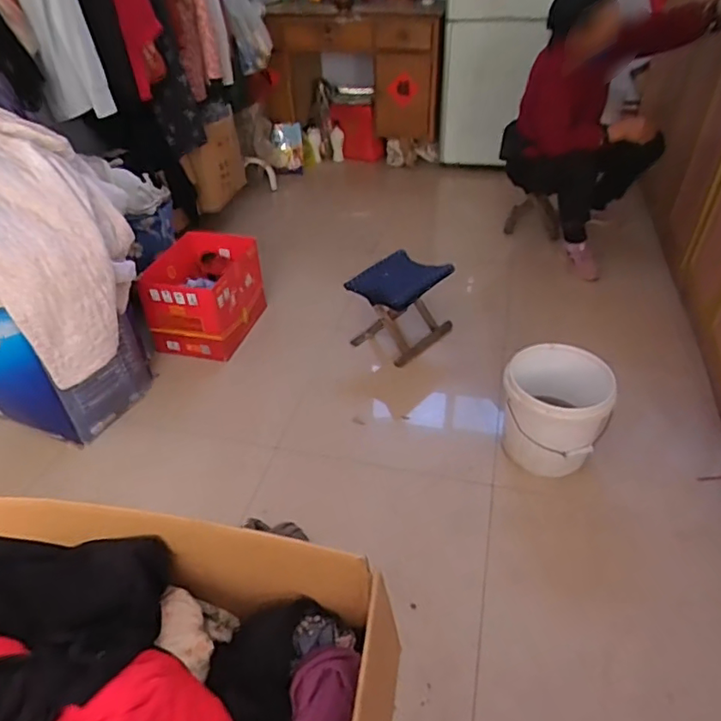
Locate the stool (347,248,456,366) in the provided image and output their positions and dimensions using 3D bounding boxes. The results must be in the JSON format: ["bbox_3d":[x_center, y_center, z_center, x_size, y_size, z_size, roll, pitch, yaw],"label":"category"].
[{"bbox_3d":[0.130,-0.181,1.762,0.223,0.282,0.255,28,48,32],"label":"stool"}]

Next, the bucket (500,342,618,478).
[{"bbox_3d":[0.485,0.123,1.417,0.263,0.274,0.218,20,44,25],"label":"bucket"}]

